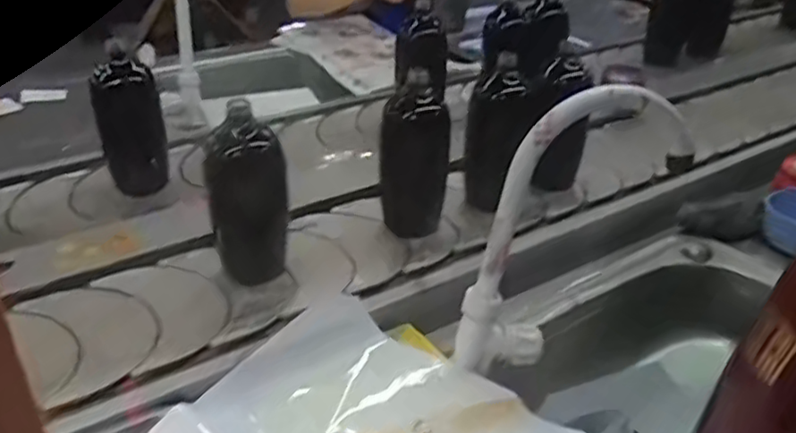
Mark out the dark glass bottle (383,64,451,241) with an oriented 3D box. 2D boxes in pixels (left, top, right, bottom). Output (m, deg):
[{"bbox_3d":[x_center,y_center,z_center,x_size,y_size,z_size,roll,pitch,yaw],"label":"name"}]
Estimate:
[{"bbox_3d":[0.018,-0.066,0.815,0.063,0.195,0.063,-18,36,-28],"label":"dark glass bottle"}]

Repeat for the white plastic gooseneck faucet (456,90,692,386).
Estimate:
[{"bbox_3d":[0.164,0.015,0.615,0.214,0.271,0.048,-9,33,-16],"label":"white plastic gooseneck faucet"}]

